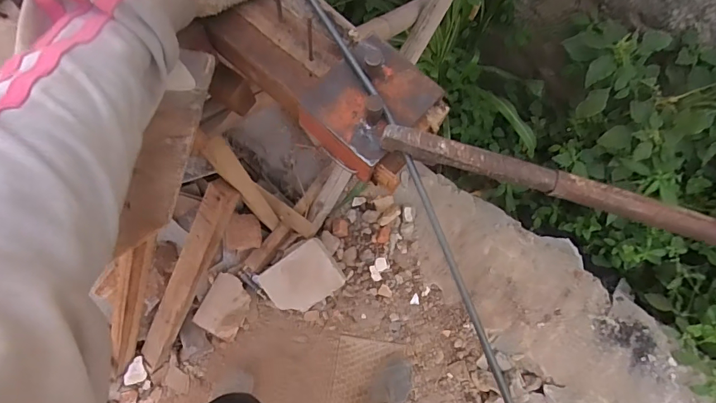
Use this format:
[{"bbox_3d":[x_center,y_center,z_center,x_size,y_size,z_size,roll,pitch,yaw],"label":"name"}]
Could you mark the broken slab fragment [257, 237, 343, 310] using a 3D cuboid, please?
[{"bbox_3d":[-0.154,0.221,1.233,0.205,0.055,0.154,-35,74,13],"label":"broken slab fragment"}]

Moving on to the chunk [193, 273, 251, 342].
[{"bbox_3d":[-0.375,0.298,1.238,0.125,0.038,0.159,29,78,5],"label":"chunk"}]

